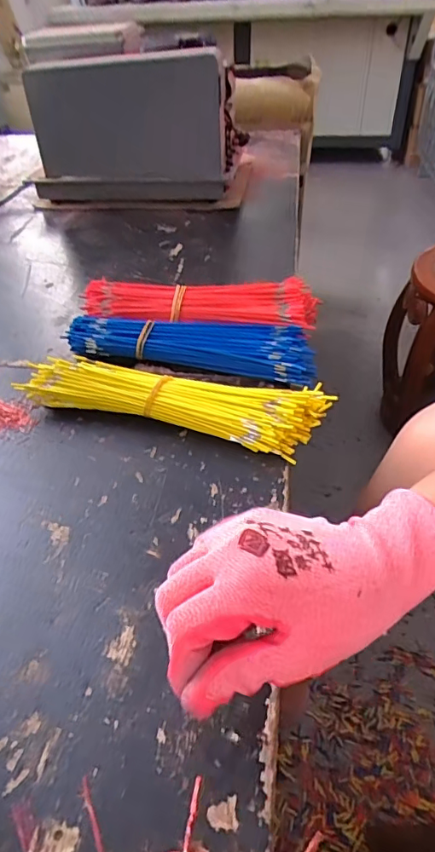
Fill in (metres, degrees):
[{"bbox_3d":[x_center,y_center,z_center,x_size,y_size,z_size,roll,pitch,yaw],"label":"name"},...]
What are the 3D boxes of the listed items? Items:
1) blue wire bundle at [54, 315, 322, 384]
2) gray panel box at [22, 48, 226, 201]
[{"bbox_3d":[-0.027,-0.084,0.524,0.246,0.031,0.065,6,44,11],"label":"blue wire bundle"},{"bbox_3d":[-0.142,-0.447,0.799,0.302,0.201,0.073,4,43,9],"label":"gray panel box"}]

